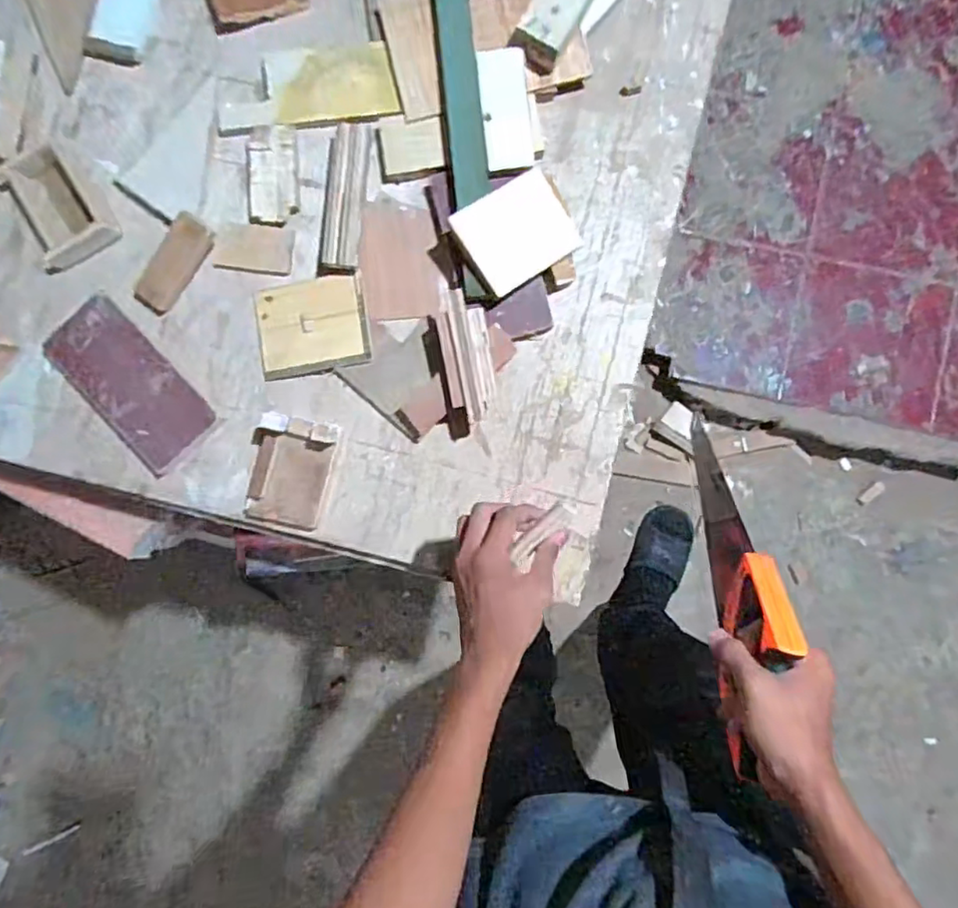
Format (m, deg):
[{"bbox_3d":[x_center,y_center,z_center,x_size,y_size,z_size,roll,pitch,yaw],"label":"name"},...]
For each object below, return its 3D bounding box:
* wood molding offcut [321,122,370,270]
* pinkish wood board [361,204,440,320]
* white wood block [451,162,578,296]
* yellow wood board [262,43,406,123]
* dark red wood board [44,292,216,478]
[{"bbox_3d":[-0.143,-0.278,0.670,0.039,0.015,0.155,5,88,2],"label":"wood molding offcut"},{"bbox_3d":[-0.088,-0.213,0.697,0.087,0.013,0.131,-1,84,-26],"label":"pinkish wood board"},{"bbox_3d":[0.040,-0.233,0.652,0.122,0.012,0.097,-35,99,-15],"label":"white wood block"},{"bbox_3d":[-0.163,-0.411,0.691,0.146,0.010,0.088,-2,88,2],"label":"yellow wood board"},{"bbox_3d":[-0.382,-0.076,0.680,0.096,0.014,0.185,-42,95,2],"label":"dark red wood board"}]

